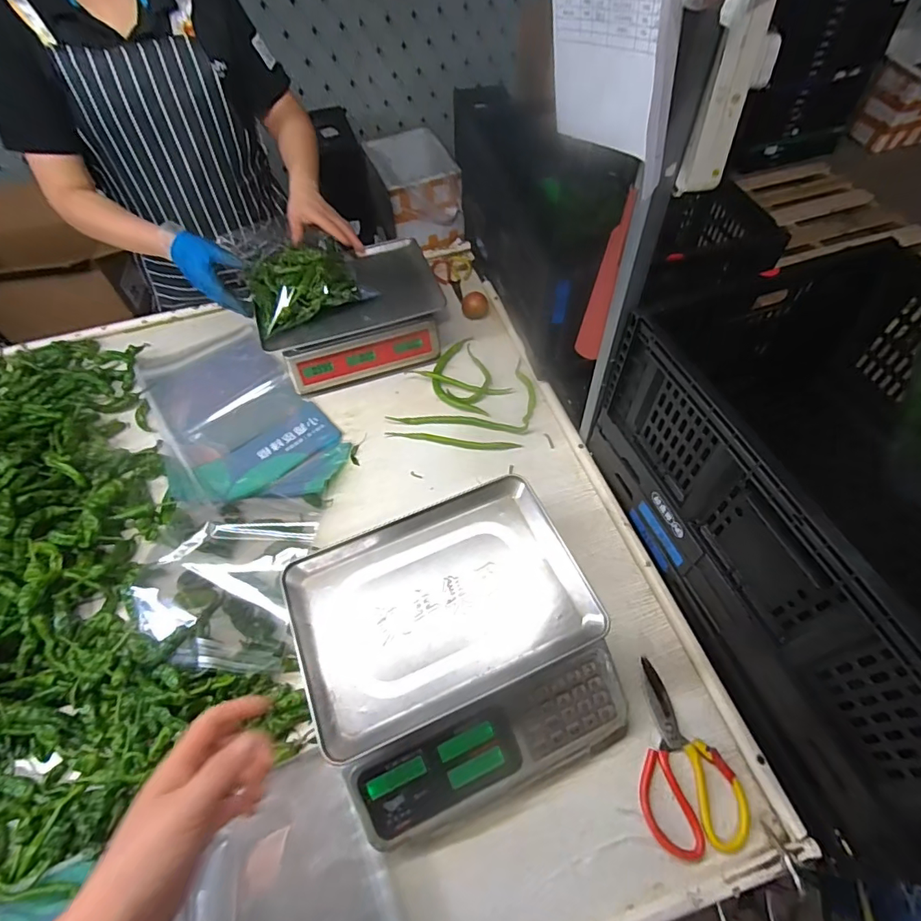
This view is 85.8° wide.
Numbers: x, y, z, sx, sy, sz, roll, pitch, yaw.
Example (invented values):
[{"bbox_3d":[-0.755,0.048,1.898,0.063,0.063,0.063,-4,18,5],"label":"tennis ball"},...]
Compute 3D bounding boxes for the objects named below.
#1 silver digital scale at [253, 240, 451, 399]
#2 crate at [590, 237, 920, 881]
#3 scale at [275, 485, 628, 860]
[{"bbox_3d":[-0.209,-0.289,0.987,0.324,0.137,0.234,-16,58,-7],"label":"silver digital scale"},{"bbox_3d":[0.496,0.038,0.608,0.432,0.296,0.673,-16,58,-8],"label":"crate"},{"bbox_3d":[-0.004,0.219,0.613,0.346,0.101,0.329,-22,59,-11],"label":"scale"}]

